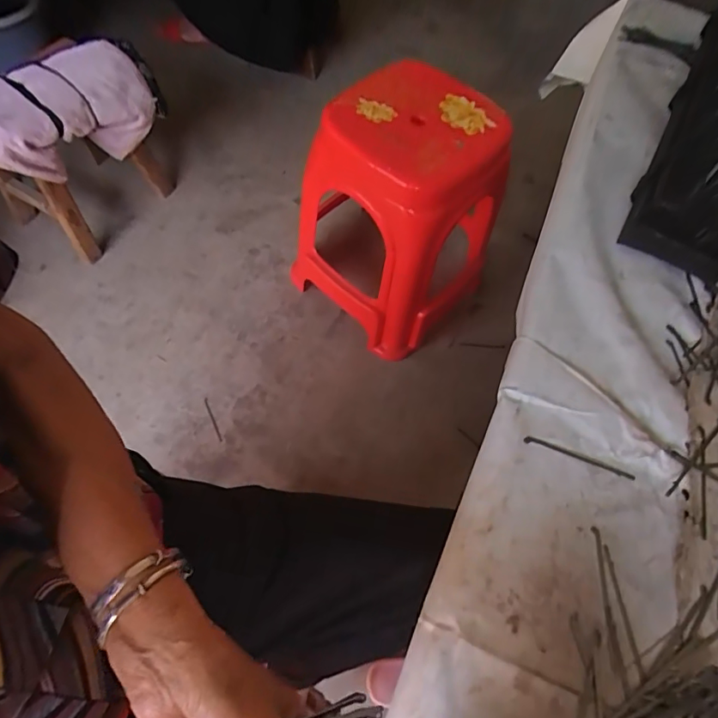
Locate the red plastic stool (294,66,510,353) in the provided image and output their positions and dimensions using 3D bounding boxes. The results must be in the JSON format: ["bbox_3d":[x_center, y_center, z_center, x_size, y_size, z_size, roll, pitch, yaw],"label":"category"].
[{"bbox_3d":[0.085,-0.293,1.040,0.354,0.462,0.340,41,67,15],"label":"red plastic stool"}]

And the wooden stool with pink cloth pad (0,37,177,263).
[{"bbox_3d":[-0.667,-0.506,1.165,0.241,0.339,0.432,31,65,11],"label":"wooden stool with pink cloth pad"}]

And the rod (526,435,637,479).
[{"bbox_3d":[0.212,0.094,0.468,0.106,0.006,0.009,18,64,7],"label":"rod"}]

